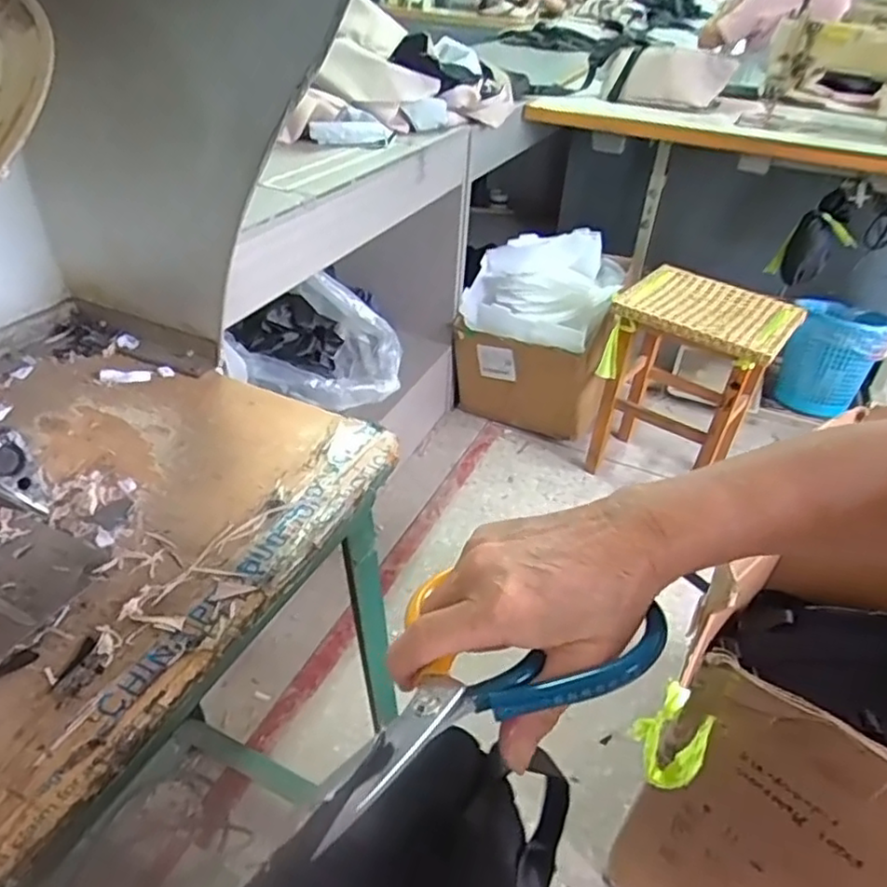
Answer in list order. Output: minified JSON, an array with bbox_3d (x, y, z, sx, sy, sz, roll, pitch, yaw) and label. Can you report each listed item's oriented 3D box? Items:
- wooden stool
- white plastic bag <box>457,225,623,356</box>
[{"bbox_3d":[0.559,-0.112,1.564,0.344,0.488,0.307,24,41,25],"label":"wooden stool"},{"bbox_3d":[0.262,-0.427,1.735,0.371,0.151,0.410,18,39,18],"label":"white plastic bag"}]

